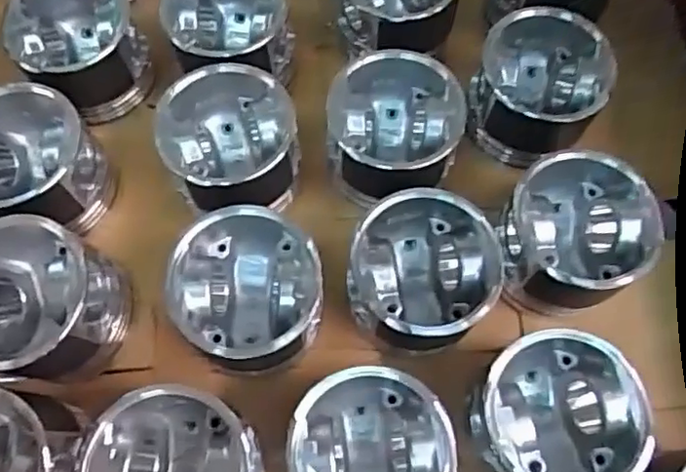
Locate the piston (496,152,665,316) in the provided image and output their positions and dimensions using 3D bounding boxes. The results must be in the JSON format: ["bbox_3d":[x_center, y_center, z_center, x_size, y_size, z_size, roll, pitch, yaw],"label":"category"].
[{"bbox_3d":[0.182,0.001,0.514,0.106,0.091,0.115,-4,69,-1],"label":"piston"}]

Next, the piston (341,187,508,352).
[{"bbox_3d":[0.061,0.035,0.509,0.108,0.102,0.108,0,69,0],"label":"piston"}]

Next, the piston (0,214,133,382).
[{"bbox_3d":[-0.233,0.054,0.495,0.105,0.098,0.105,0,69,0],"label":"piston"}]

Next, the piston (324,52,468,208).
[{"bbox_3d":[0.042,-0.089,0.547,0.105,0.096,0.108,0,69,0],"label":"piston"}]

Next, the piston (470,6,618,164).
[{"bbox_3d":[0.169,-0.128,0.567,0.112,0.091,0.114,4,69,2],"label":"piston"}]

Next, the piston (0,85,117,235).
[{"bbox_3d":[-0.257,-0.055,0.549,0.108,0.109,0.108,29,72,11],"label":"piston"}]

